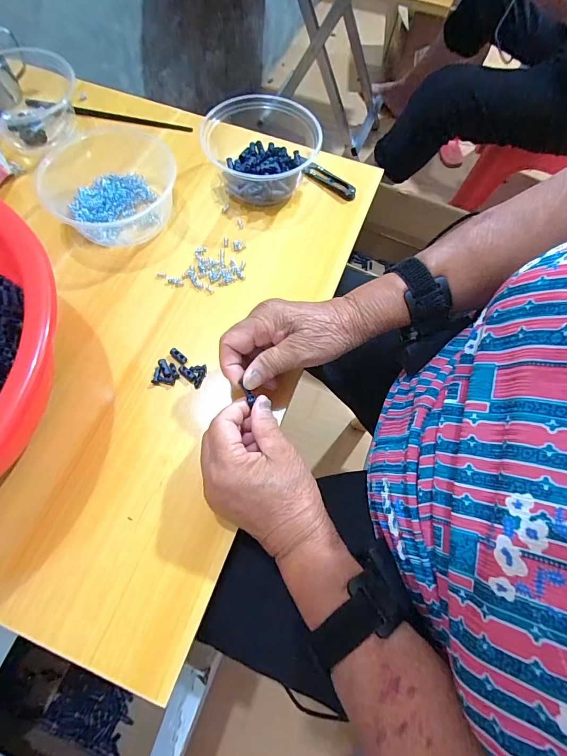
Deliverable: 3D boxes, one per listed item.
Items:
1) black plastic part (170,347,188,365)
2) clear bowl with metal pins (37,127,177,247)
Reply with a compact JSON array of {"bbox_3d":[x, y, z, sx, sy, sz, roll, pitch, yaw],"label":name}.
[{"bbox_3d":[-0.106,-0.023,0.362,0.020,0.004,0.010,36,66,15],"label":"black plastic part"},{"bbox_3d":[-0.204,-0.232,0.432,0.134,0.043,0.156,1,62,-1],"label":"clear bowl with metal pins"}]

